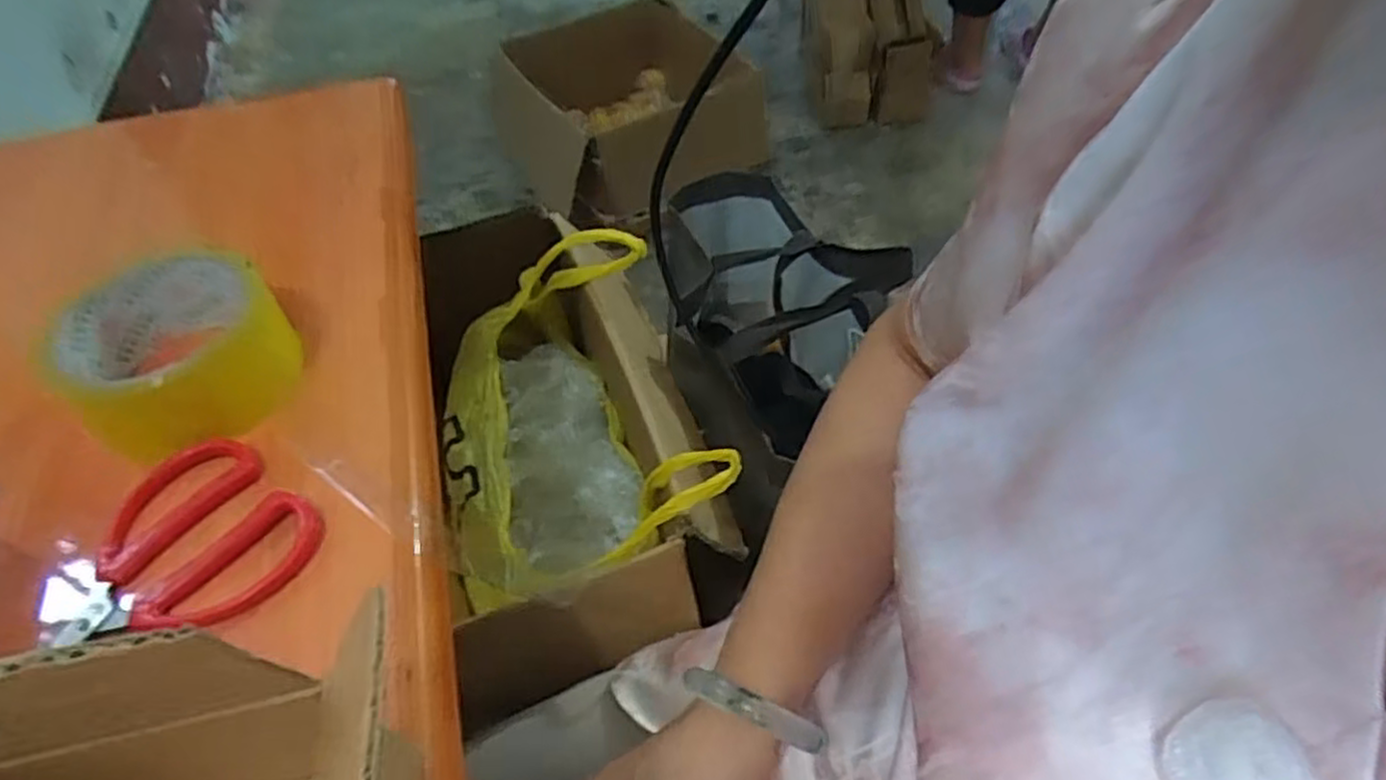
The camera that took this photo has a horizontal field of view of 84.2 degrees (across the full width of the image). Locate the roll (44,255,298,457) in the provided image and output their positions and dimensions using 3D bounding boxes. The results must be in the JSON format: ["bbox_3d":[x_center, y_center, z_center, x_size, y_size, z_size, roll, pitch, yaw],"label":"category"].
[{"bbox_3d":[-0.242,-0.021,0.361,0.089,0.048,0.090,-1,50,2],"label":"roll"}]

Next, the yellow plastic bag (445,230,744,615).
[{"bbox_3d":[-0.101,0.020,0.602,0.187,0.154,0.312,-16,51,-10],"label":"yellow plastic bag"}]

